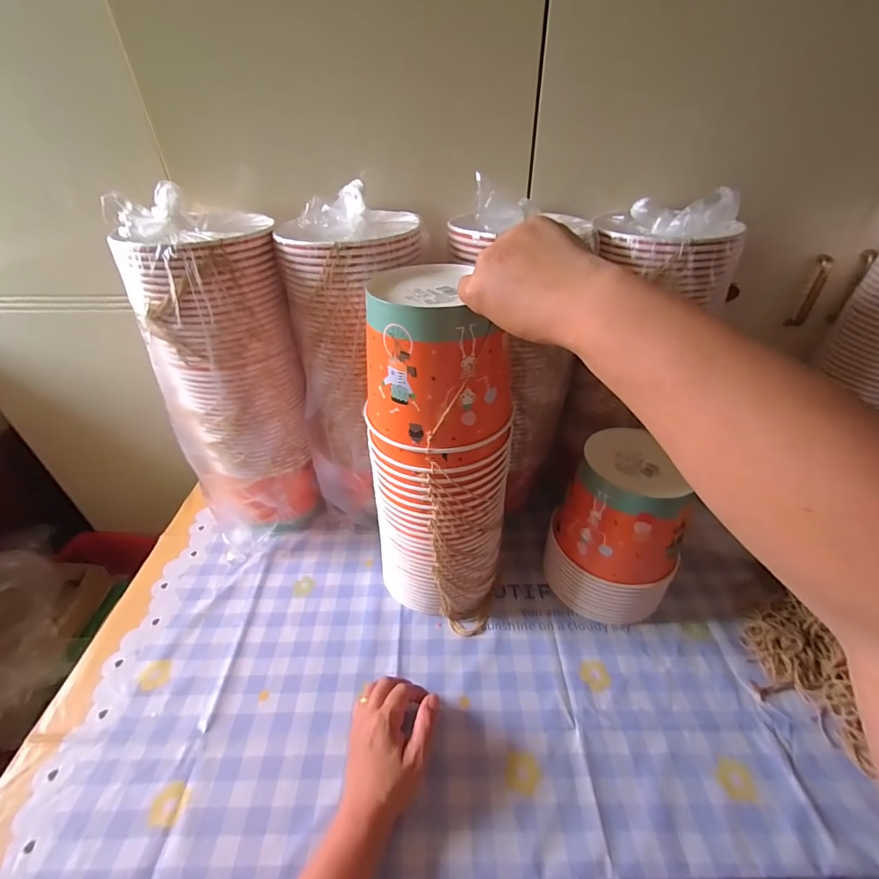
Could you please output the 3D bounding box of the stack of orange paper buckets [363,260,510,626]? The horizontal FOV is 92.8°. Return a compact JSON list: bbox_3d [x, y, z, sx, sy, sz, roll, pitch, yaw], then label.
[{"bbox_3d":[0.000,0.040,0.492,0.151,0.423,0.124,2,32,8],"label":"stack of orange paper buckets"}]

